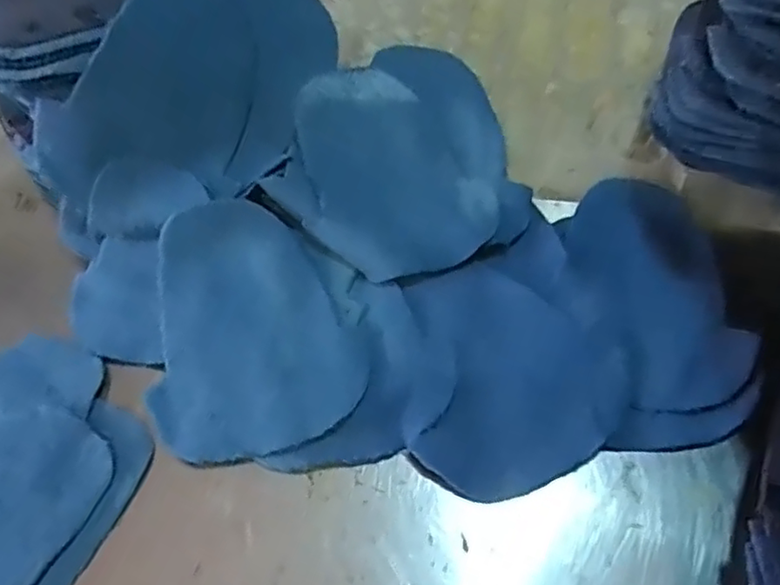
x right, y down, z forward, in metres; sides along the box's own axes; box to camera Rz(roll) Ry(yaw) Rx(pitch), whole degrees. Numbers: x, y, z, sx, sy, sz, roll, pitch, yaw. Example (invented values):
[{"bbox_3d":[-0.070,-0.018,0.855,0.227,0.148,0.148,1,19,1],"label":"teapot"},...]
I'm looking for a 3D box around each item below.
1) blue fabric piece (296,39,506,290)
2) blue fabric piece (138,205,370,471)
[{"bbox_3d":[0.003,-0.084,0.404,0.138,0.018,0.153,-7,75,-7],"label":"blue fabric piece"},{"bbox_3d":[-0.087,0.017,0.355,0.109,0.024,0.153,-21,58,-11],"label":"blue fabric piece"}]

